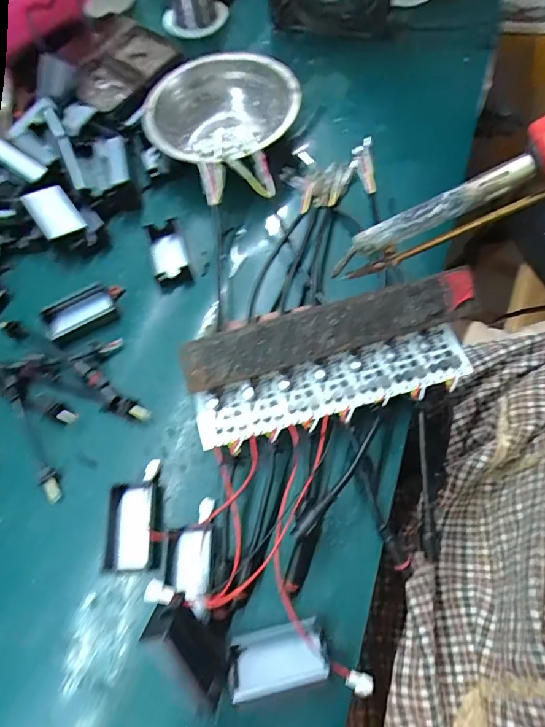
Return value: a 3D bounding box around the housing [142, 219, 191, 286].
[{"bbox_3d":[-0.084,-0.088,0.347,0.027,0.016,0.055,-15,68,-3],"label":"housing"}]

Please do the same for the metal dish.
[{"bbox_3d":[-0.042,-0.210,0.376,0.127,0.042,0.122,-37,71,-12],"label":"metal dish"}]

